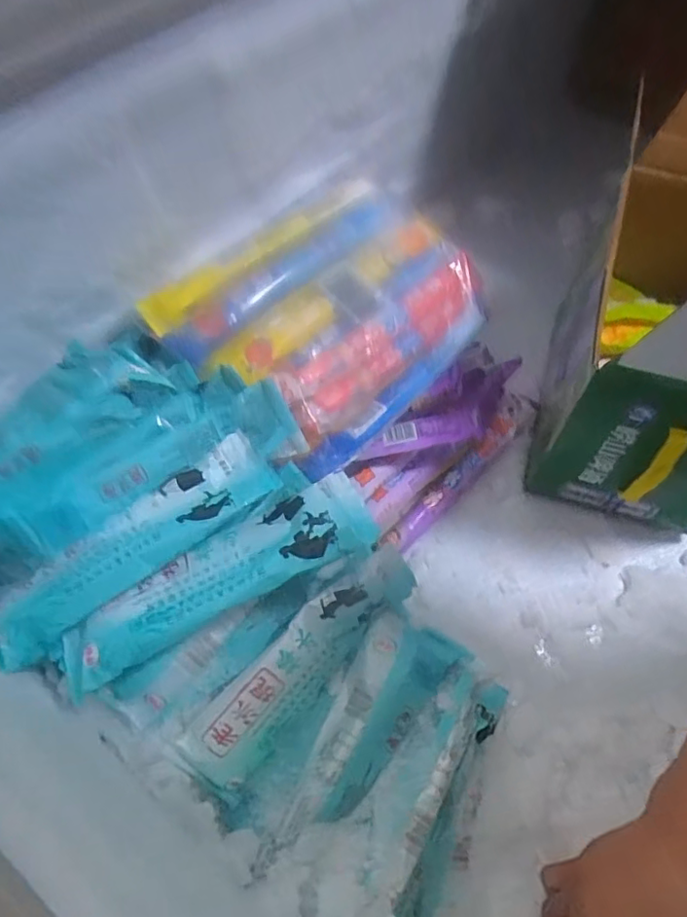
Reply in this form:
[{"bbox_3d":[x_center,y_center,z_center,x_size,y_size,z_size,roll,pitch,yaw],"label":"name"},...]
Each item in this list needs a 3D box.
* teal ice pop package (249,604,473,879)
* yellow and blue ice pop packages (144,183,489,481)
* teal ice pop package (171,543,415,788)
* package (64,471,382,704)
[{"bbox_3d":[0.004,0.188,0.415,0.065,0.026,0.194,38,69,19],"label":"teal ice pop package"},{"bbox_3d":[-0.035,-0.162,0.548,0.130,0.045,0.276,41,70,20],"label":"yellow and blue ice pop packages"},{"bbox_3d":[-0.029,0.133,0.403,0.183,0.059,0.027,-42,33,-13],"label":"teal ice pop package"},{"bbox_3d":[-0.076,0.070,0.364,0.201,0.020,0.062,-29,66,-14],"label":"package"}]

